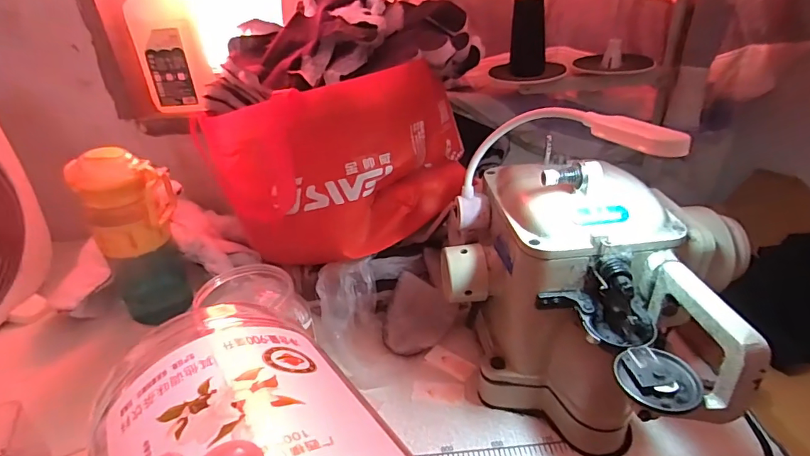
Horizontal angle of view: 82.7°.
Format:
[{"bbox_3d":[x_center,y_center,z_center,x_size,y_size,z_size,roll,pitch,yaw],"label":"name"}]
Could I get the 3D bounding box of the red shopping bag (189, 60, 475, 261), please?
[{"bbox_3d":[-0.065,-0.076,0.576,0.321,0.212,0.117,-12,32,-15],"label":"red shopping bag"}]

